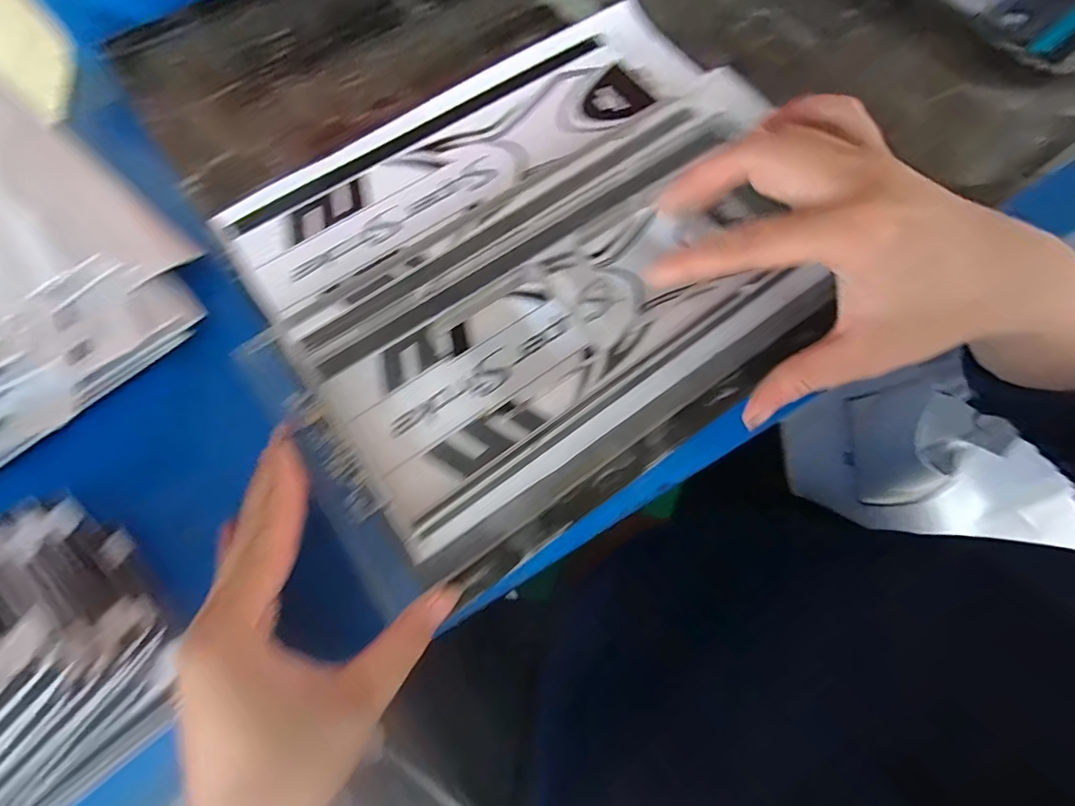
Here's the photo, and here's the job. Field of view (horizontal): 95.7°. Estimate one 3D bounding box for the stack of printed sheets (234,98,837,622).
[{"bbox_3d":[0.015,-0.039,0.255,0.281,0.022,0.161,-33,78,-11],"label":"stack of printed sheets"}]

